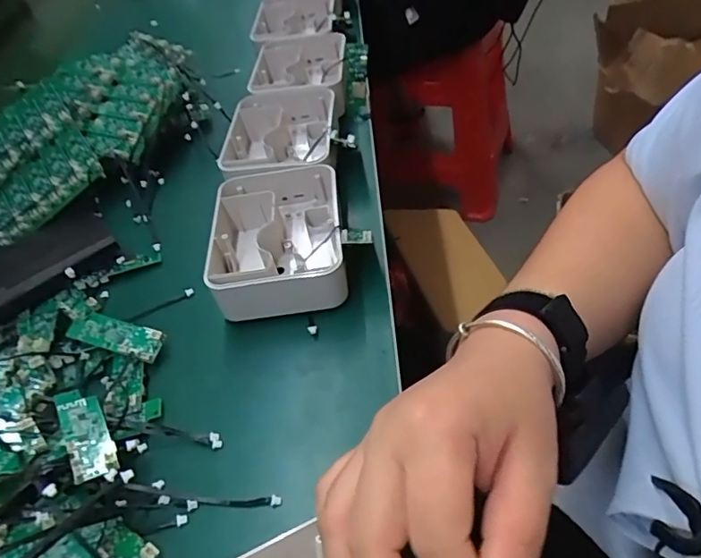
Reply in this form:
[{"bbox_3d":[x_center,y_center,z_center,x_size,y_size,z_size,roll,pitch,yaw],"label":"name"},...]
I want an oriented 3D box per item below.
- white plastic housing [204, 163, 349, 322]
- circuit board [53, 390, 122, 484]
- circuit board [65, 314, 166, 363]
[{"bbox_3d":[-0.057,-0.029,0.409,0.103,0.044,0.131,-7,48,2],"label":"white plastic housing"},{"bbox_3d":[-0.156,0.090,0.305,0.023,0.005,0.069,-15,38,-31],"label":"circuit board"},{"bbox_3d":[-0.171,0.040,0.374,0.071,0.006,0.022,17,68,10],"label":"circuit board"}]

